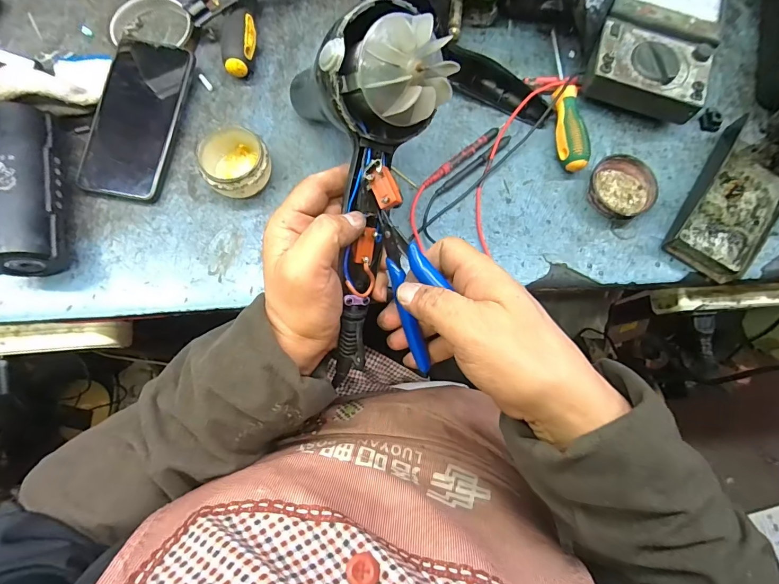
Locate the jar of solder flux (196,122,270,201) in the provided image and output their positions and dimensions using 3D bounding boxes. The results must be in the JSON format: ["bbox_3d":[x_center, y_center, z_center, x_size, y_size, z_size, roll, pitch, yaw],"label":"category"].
[{"bbox_3d":[-0.145,-0.120,0.375,0.060,0.038,0.063,0,77,-1],"label":"jar of solder flux"}]

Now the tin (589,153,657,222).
[{"bbox_3d":[0.226,-0.102,0.386,0.059,0.019,0.061,0,77,-1],"label":"tin"}]

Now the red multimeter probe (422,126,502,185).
[{"bbox_3d":[0.072,-0.135,0.397,0.095,0.008,0.011,-38,80,-9],"label":"red multimeter probe"}]

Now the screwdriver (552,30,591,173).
[{"bbox_3d":[0.176,-0.194,0.403,0.026,0.028,0.157,-4,77,-2],"label":"screwdriver"}]

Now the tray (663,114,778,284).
[{"bbox_3d":[0.336,-0.096,0.379,0.070,0.034,0.170,34,78,7],"label":"tray"}]

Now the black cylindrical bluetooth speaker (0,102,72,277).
[{"bbox_3d":[-0.322,-0.092,0.355,0.049,0.054,0.150,-11,77,-4],"label":"black cylindrical bluetooth speaker"}]

